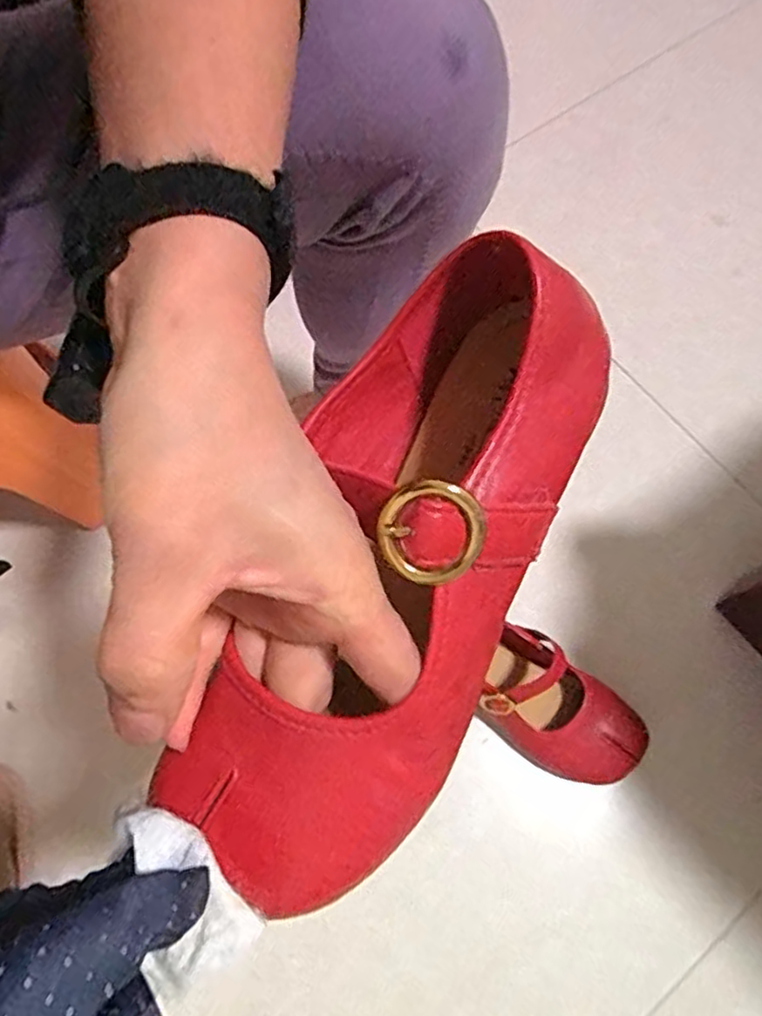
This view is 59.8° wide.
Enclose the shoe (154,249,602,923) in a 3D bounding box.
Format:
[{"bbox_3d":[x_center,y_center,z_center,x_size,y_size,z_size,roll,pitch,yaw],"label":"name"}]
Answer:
[{"bbox_3d":[0.003,0.023,0.231,0.085,0.090,0.215,22,82,7],"label":"shoe"}]

